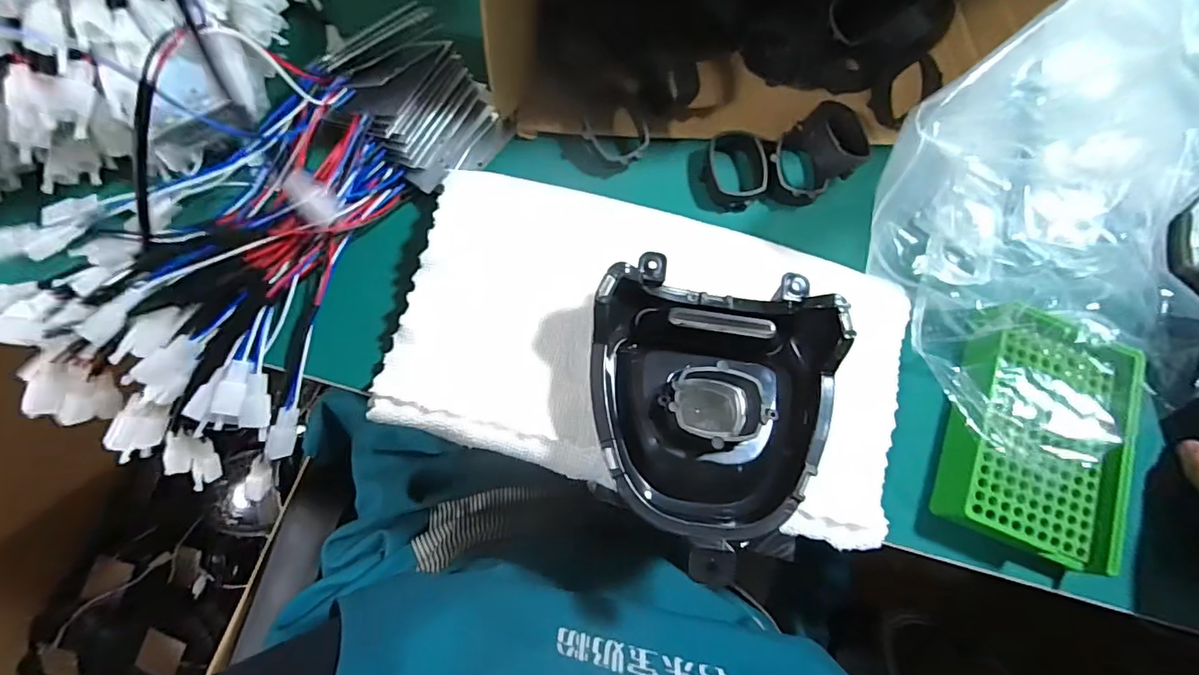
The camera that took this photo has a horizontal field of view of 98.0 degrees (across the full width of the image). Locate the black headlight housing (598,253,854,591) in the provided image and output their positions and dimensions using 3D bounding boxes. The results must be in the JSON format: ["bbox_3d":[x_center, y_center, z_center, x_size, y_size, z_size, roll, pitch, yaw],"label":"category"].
[{"bbox_3d":[0.057,0.040,0.280,0.126,0.048,0.148,8,76,-3],"label":"black headlight housing"}]

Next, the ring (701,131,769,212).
[{"bbox_3d":[0.089,-0.111,0.344,0.037,0.022,0.052,2,77,-5],"label":"ring"}]

